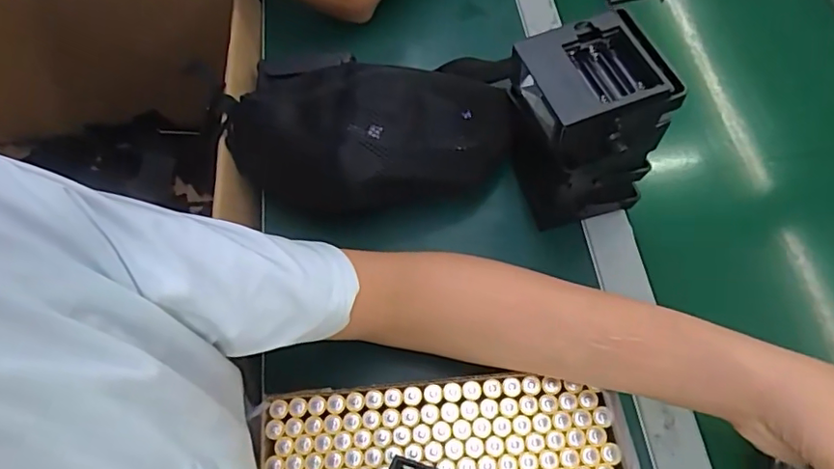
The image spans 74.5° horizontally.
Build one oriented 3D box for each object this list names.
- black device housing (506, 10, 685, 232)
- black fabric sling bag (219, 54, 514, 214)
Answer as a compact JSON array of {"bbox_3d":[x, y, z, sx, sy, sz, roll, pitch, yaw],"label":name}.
[{"bbox_3d":[0.129,-0.087,0.444,0.099,0.147,0.105,-18,64,-6],"label":"black device housing"},{"bbox_3d":[-0.045,-0.096,0.521,0.272,0.105,0.145,-10,64,-2],"label":"black fabric sling bag"}]

